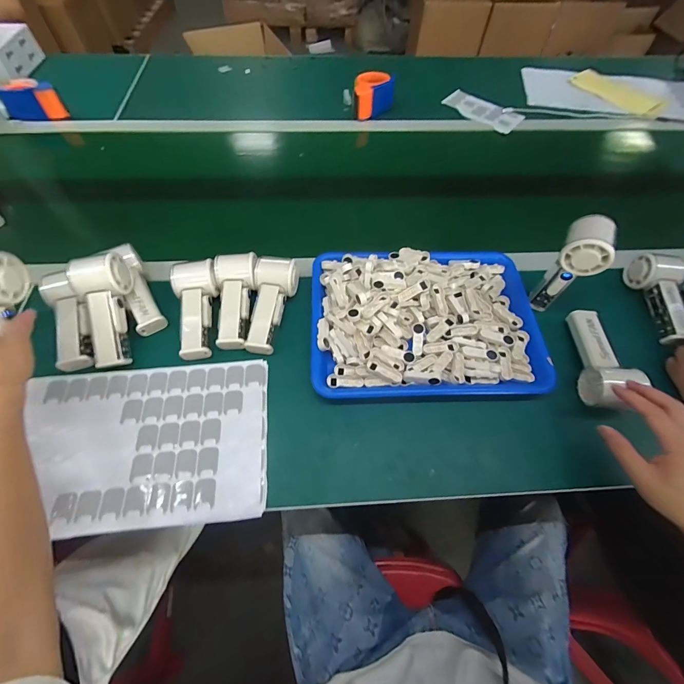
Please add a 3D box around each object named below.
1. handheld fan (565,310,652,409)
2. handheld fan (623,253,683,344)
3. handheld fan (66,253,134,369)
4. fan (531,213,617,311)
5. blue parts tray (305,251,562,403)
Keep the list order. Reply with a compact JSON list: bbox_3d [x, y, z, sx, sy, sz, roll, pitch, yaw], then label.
[{"bbox_3d":[0.363,0.022,0.466,0.052,0.055,0.158,10,54,4],"label":"handheld fan"},{"bbox_3d":[0.515,-0.070,0.533,0.065,0.053,0.160,2,70,-1],"label":"handheld fan"},{"bbox_3d":[-0.327,-0.043,0.462,0.062,0.056,0.155,-8,91,-8],"label":"handheld fan"},{"bbox_3d":[0.326,-0.107,0.478,0.057,0.139,0.059,29,65,13],"label":"fan"},{"bbox_3d":[0.124,-0.038,0.511,0.334,0.068,0.250,-2,60,-3],"label":"blue parts tray"}]

